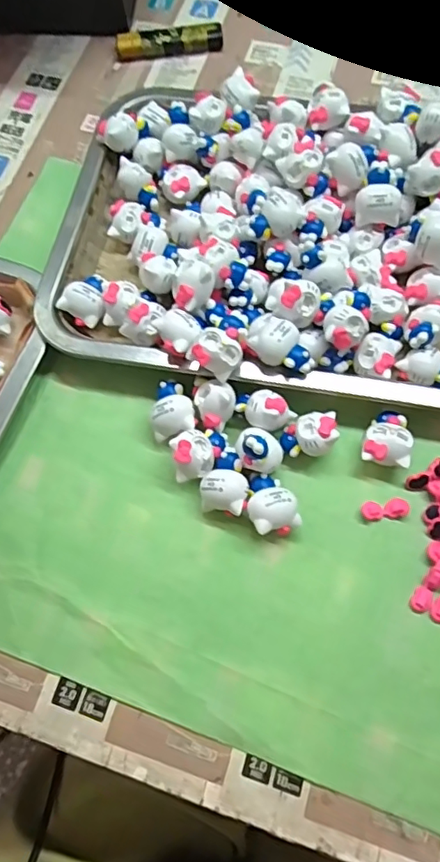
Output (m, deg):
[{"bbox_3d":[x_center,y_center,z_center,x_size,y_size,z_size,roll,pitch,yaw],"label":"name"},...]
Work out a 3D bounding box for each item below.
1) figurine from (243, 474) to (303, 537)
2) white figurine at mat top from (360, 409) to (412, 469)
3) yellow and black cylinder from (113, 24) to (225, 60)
[{"bbox_3d":[0.025,0.038,0.284,0.024,0.021,0.033,-24,70,-6],"label":"figurine"},{"bbox_3d":[0.088,0.005,0.295,0.024,0.019,0.029,10,70,7],"label":"white figurine at mat top"},{"bbox_3d":[-0.037,-0.292,0.419,0.079,0.015,0.014,-7,69,0],"label":"yellow and black cylinder"}]

